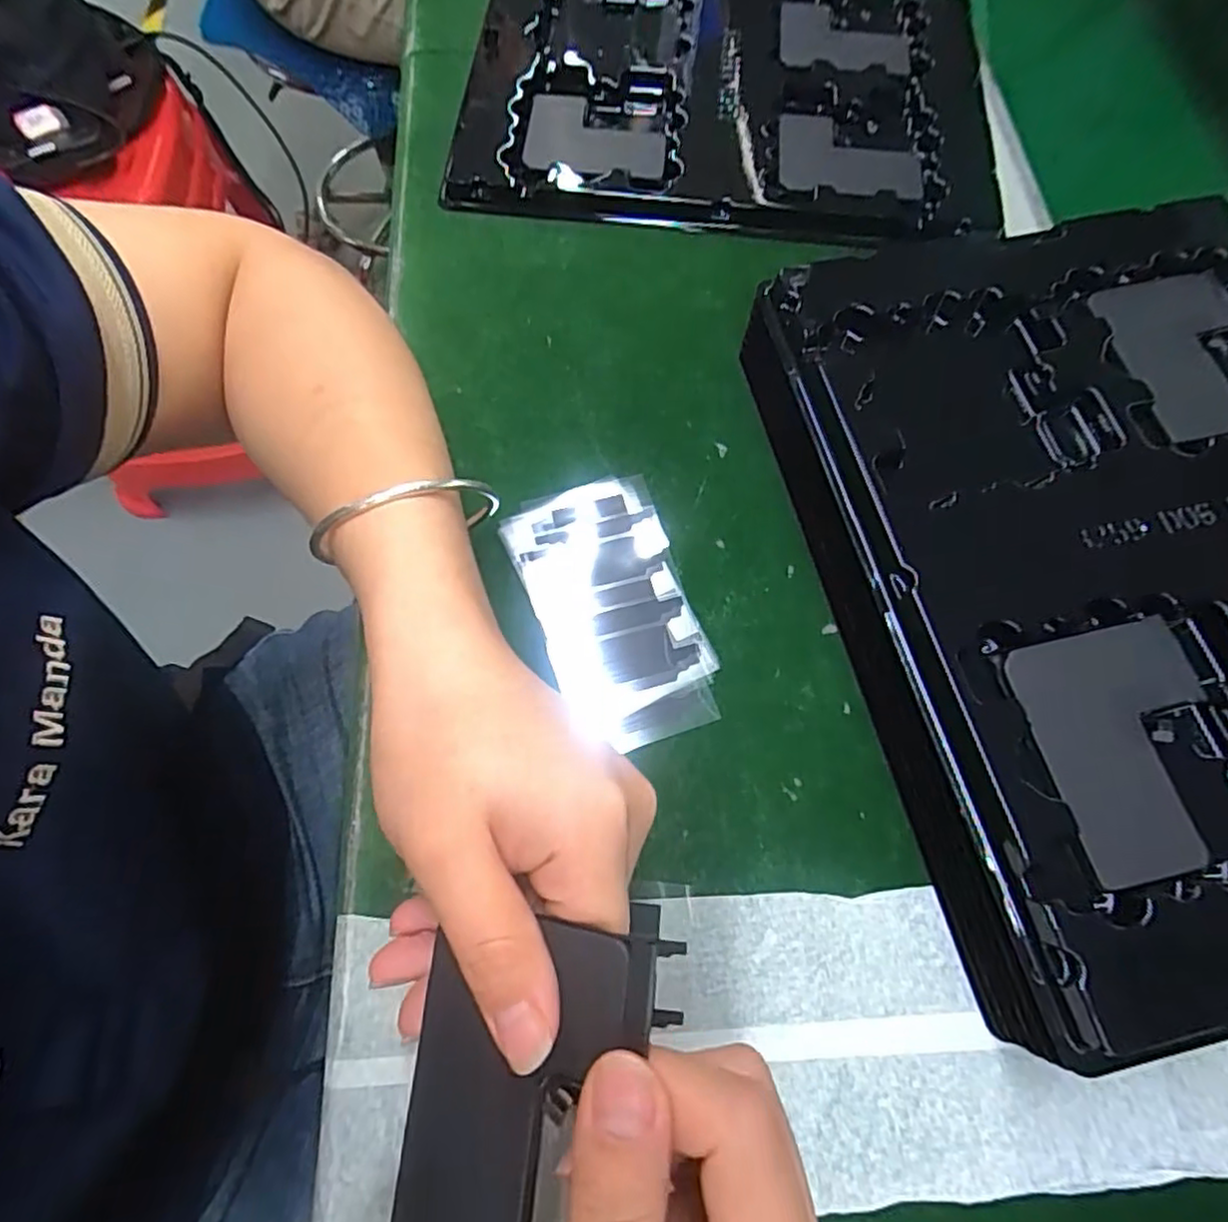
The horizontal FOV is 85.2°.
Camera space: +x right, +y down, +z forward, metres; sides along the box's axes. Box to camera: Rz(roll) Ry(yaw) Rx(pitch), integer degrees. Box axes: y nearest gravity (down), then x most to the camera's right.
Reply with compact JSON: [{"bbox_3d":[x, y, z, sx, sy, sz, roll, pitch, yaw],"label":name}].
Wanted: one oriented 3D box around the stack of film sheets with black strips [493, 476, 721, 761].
[{"bbox_3d":[0.000,-0.002,0.274,0.063,0.004,0.113,-19,70,-9],"label":"stack of film sheets with black strips"}]

